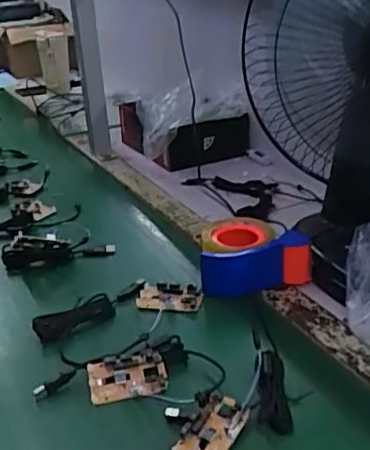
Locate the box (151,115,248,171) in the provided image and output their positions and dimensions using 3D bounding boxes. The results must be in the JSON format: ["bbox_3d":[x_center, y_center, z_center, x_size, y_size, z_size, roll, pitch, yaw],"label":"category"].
[{"bbox_3d":[0.044,-0.163,1.189,0.204,0.088,0.035,-15,28,-24],"label":"box"}]

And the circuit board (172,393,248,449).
[{"bbox_3d":[0.025,0.188,0.544,0.044,0.009,0.077,24,44,21],"label":"circuit board"}]

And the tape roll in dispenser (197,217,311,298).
[{"bbox_3d":[0.089,0.032,0.806,0.139,0.069,0.139,-3,25,1],"label":"tape roll in dispenser"}]

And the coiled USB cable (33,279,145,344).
[{"bbox_3d":[-0.109,0.104,0.731,0.155,0.022,0.038,-23,31,-35],"label":"coiled USB cable"}]

